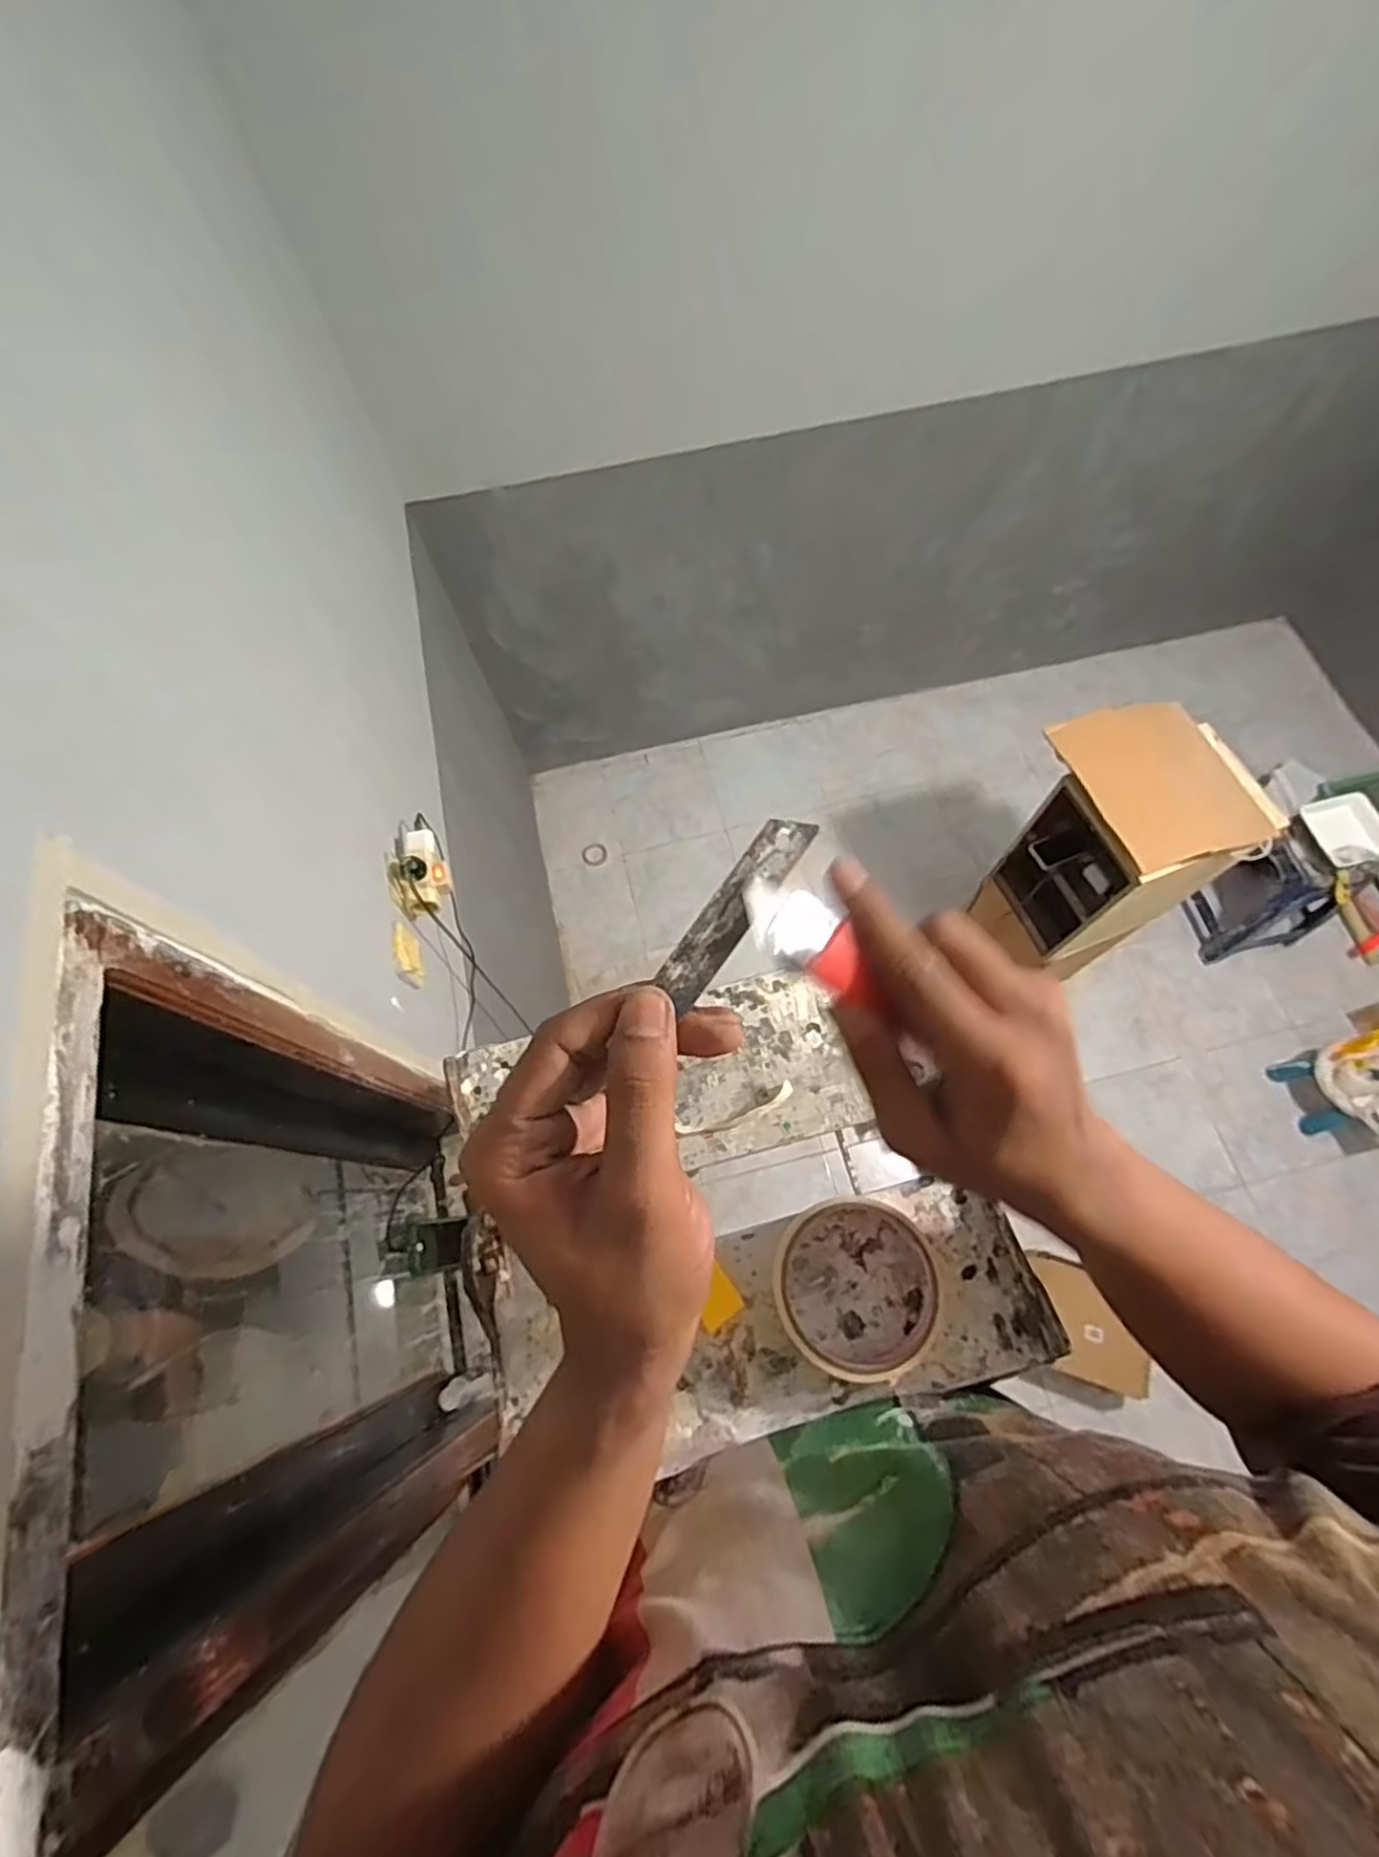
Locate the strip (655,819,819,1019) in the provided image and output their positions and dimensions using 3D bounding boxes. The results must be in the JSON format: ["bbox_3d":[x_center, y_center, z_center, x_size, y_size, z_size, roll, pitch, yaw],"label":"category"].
[{"bbox_3d":[0.016,-0.007,0.248,0.017,0.004,0.074,36,89,-14],"label":"strip"}]

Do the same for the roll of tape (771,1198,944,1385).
[{"bbox_3d":[0.091,0.193,0.392,0.086,0.021,0.084,-1,68,2],"label":"roll of tape"}]

